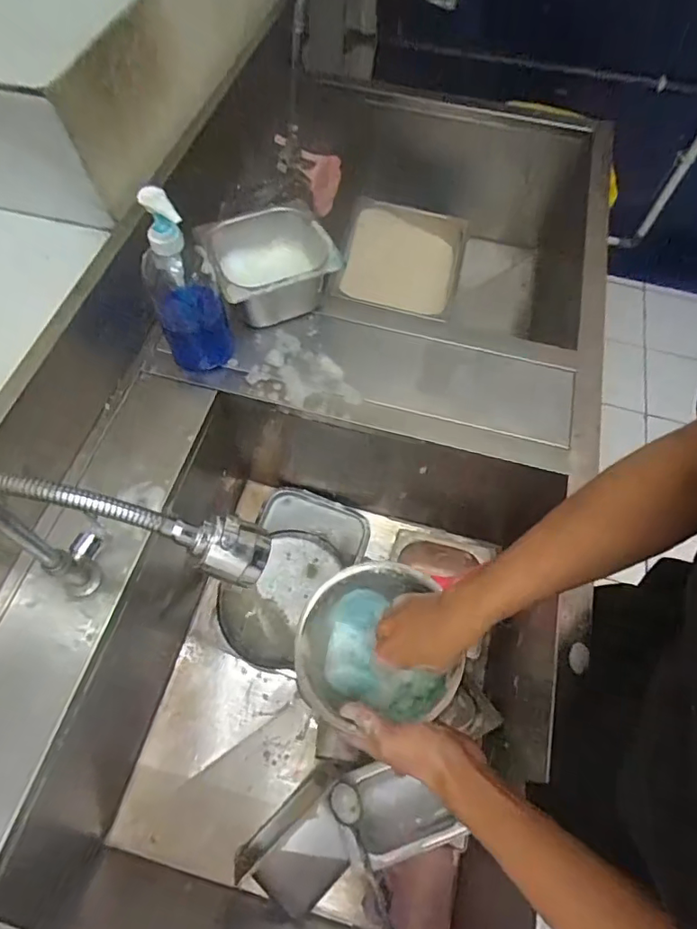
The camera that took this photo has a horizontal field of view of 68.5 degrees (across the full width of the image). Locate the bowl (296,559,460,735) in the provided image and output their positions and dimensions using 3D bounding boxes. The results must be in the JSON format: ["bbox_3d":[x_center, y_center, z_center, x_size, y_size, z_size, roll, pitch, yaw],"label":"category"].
[{"bbox_3d":[0.022,0.199,0.571,0.158,0.097,0.158,1,63,-2],"label":"bowl"}]

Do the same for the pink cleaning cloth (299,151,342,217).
[{"bbox_3d":[-0.055,-0.556,1.017,0.081,0.072,0.106,1,63,-2],"label":"pink cleaning cloth"}]

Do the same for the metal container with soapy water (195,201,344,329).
[{"bbox_3d":[-0.118,-0.299,0.789,0.179,0.095,0.161,-21,65,-12],"label":"metal container with soapy water"}]

